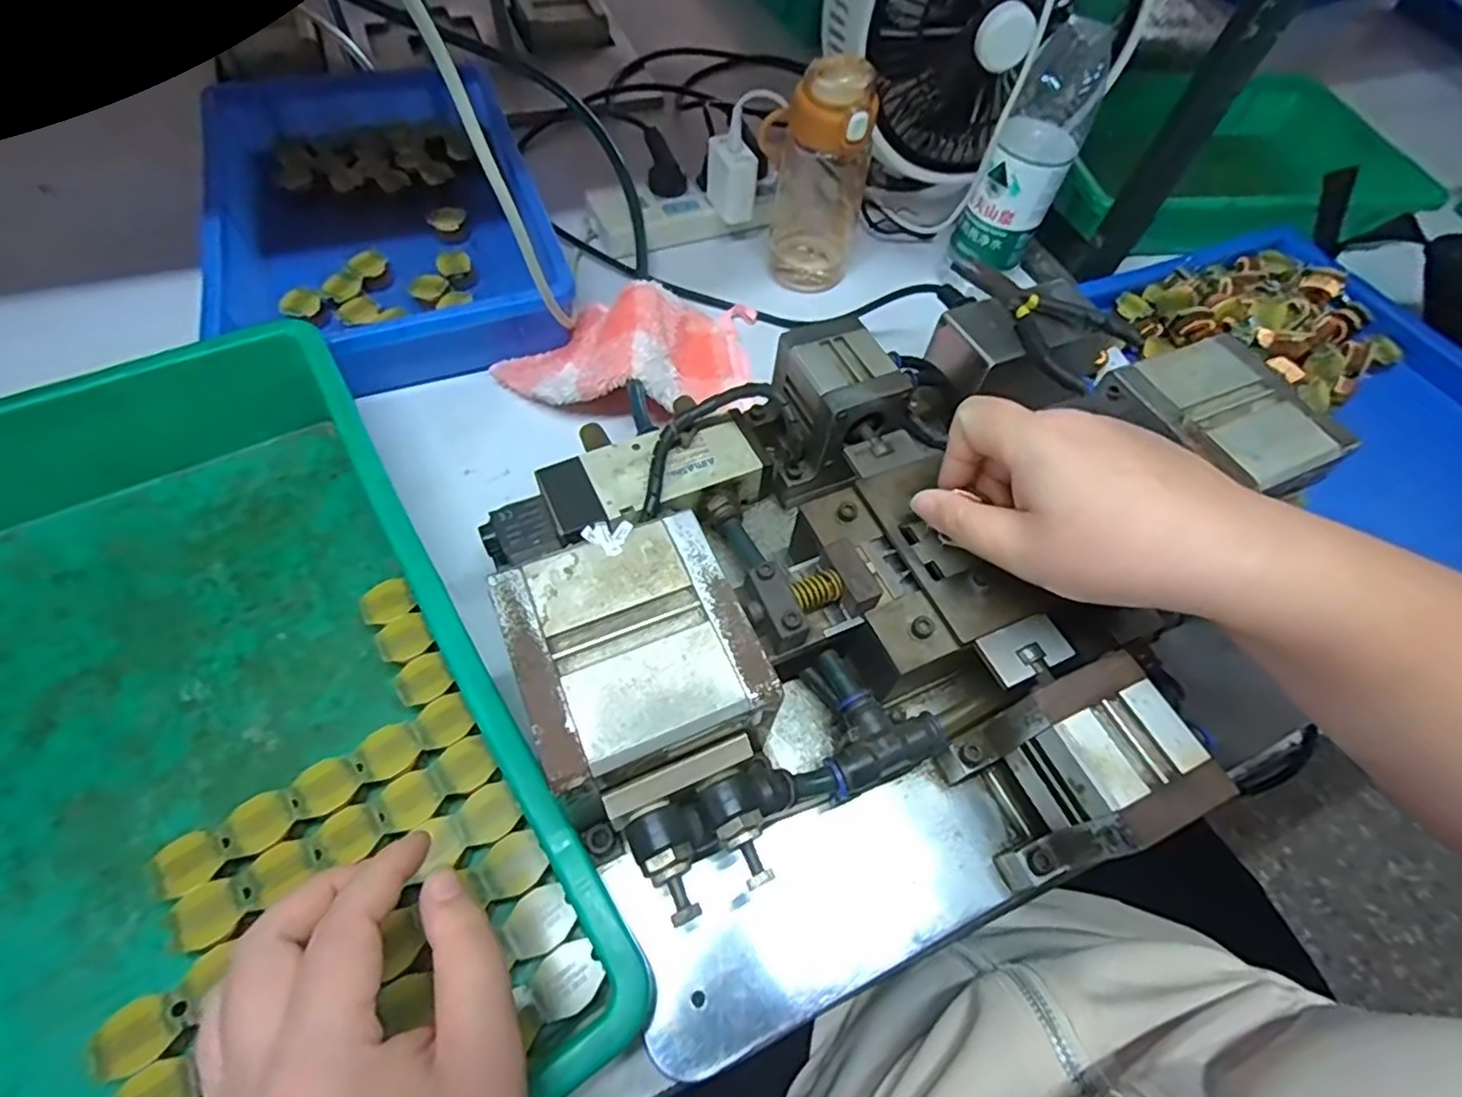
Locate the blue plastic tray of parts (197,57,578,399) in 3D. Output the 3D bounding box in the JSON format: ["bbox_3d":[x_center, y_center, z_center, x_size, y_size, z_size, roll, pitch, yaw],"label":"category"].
[{"bbox_3d":[-0.297,-0.295,0.552,0.235,0.059,0.395,-17,63,-15],"label":"blue plastic tray of parts"}]

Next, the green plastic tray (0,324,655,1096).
[{"bbox_3d":[-0.272,0.087,0.312,0.290,0.093,0.447,-32,65,-20],"label":"green plastic tray"}]

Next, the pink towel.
[{"bbox_3d":[-0.076,-0.153,0.492,0.203,0.051,0.132,-4,60,-8],"label":"pink towel"}]

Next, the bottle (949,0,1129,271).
[{"bbox_3d":[0.235,-0.315,0.496,0.065,0.182,0.066,26,61,10],"label":"bottle"}]

